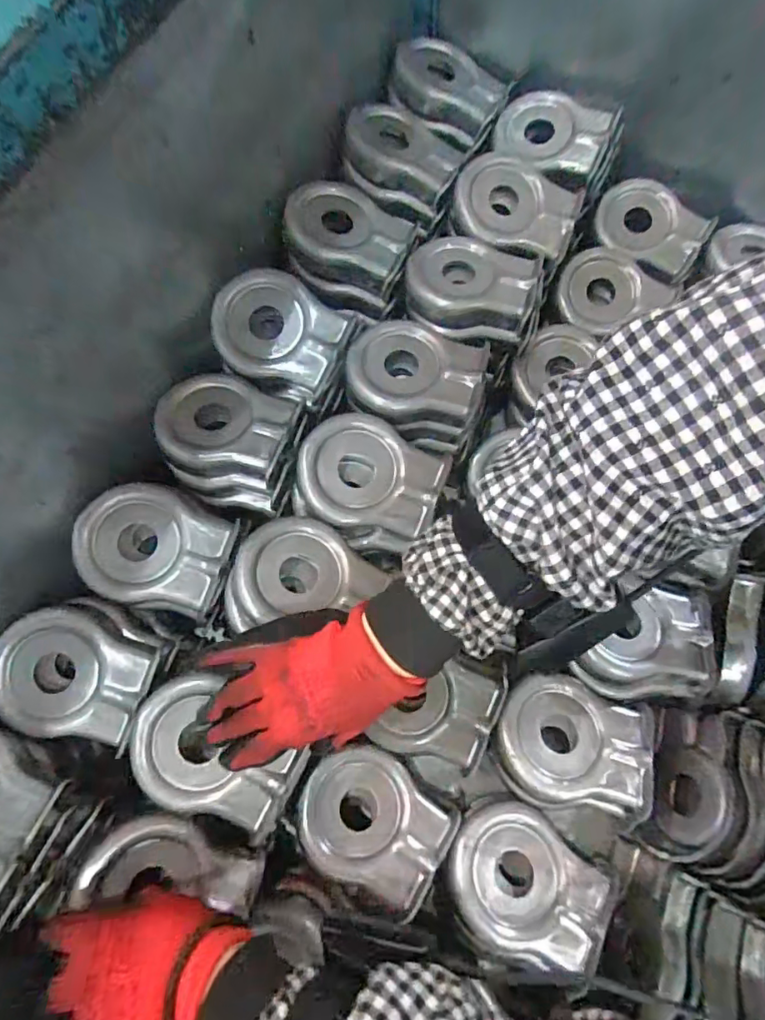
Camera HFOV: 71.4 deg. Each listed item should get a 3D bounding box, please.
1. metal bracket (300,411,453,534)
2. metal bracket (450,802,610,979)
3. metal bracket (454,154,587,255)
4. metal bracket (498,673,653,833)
[{"bbox_3d":[-0.010,-0.031,0.459,0.117,0.031,0.091,16,73,7],"label":"metal bracket"},{"bbox_3d":[0.112,0.298,0.422,0.118,0.023,0.096,25,74,9],"label":"metal bracket"},{"bbox_3d":[0.135,-0.309,0.538,0.119,0.027,0.102,20,74,8],"label":"metal bracket"},{"bbox_3d":[0.161,0.195,0.447,0.121,0.023,0.097,11,73,5],"label":"metal bracket"}]

